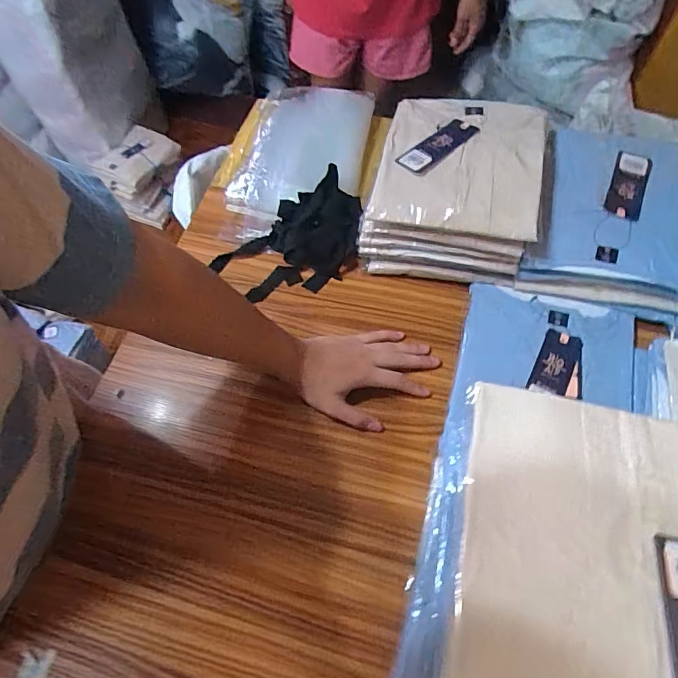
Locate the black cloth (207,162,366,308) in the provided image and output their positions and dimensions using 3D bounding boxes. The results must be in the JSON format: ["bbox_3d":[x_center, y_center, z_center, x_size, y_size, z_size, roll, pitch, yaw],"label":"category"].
[{"bbox_3d":[-0.065,-0.145,0.682,0.212,0.057,0.149,-26,64,-11],"label":"black cloth"}]

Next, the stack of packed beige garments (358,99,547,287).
[{"bbox_3d":[0.159,-0.220,0.669,0.220,0.132,0.253,10,63,8],"label":"stack of packed beige garments"}]

